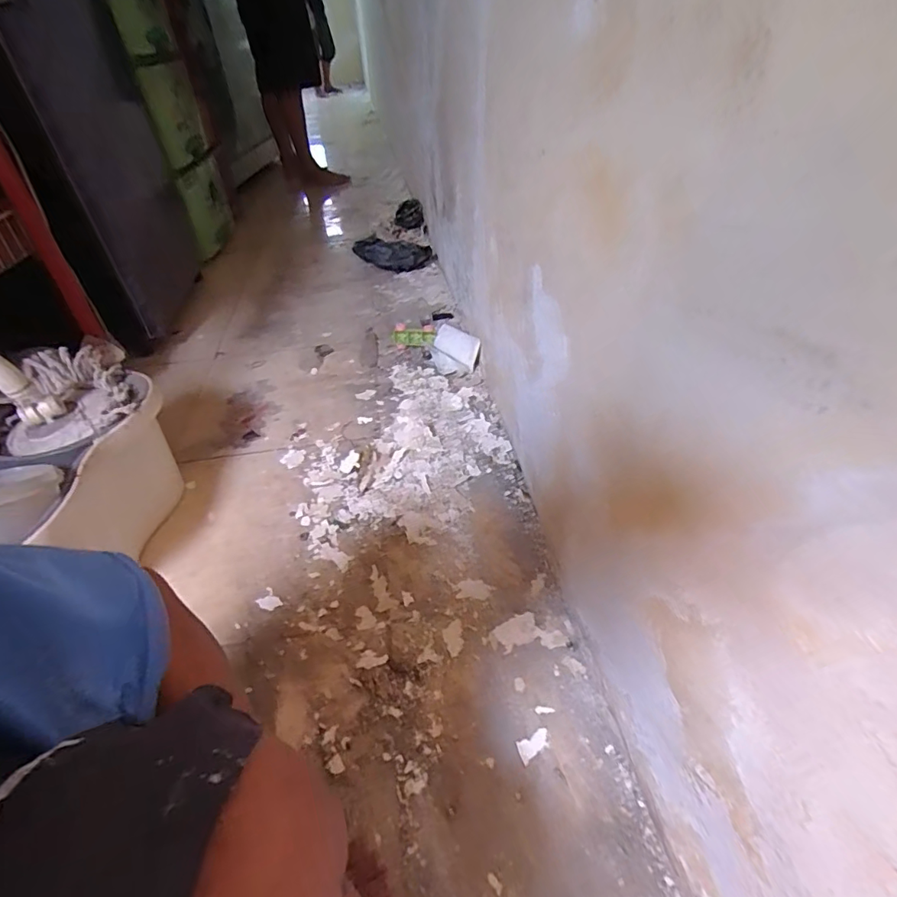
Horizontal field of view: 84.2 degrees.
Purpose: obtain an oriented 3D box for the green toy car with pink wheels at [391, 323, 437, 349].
[{"bbox_3d":[-0.081,-0.263,1.156,0.118,0.035,0.065,12,44,21],"label":"green toy car with pink wheels"}]

